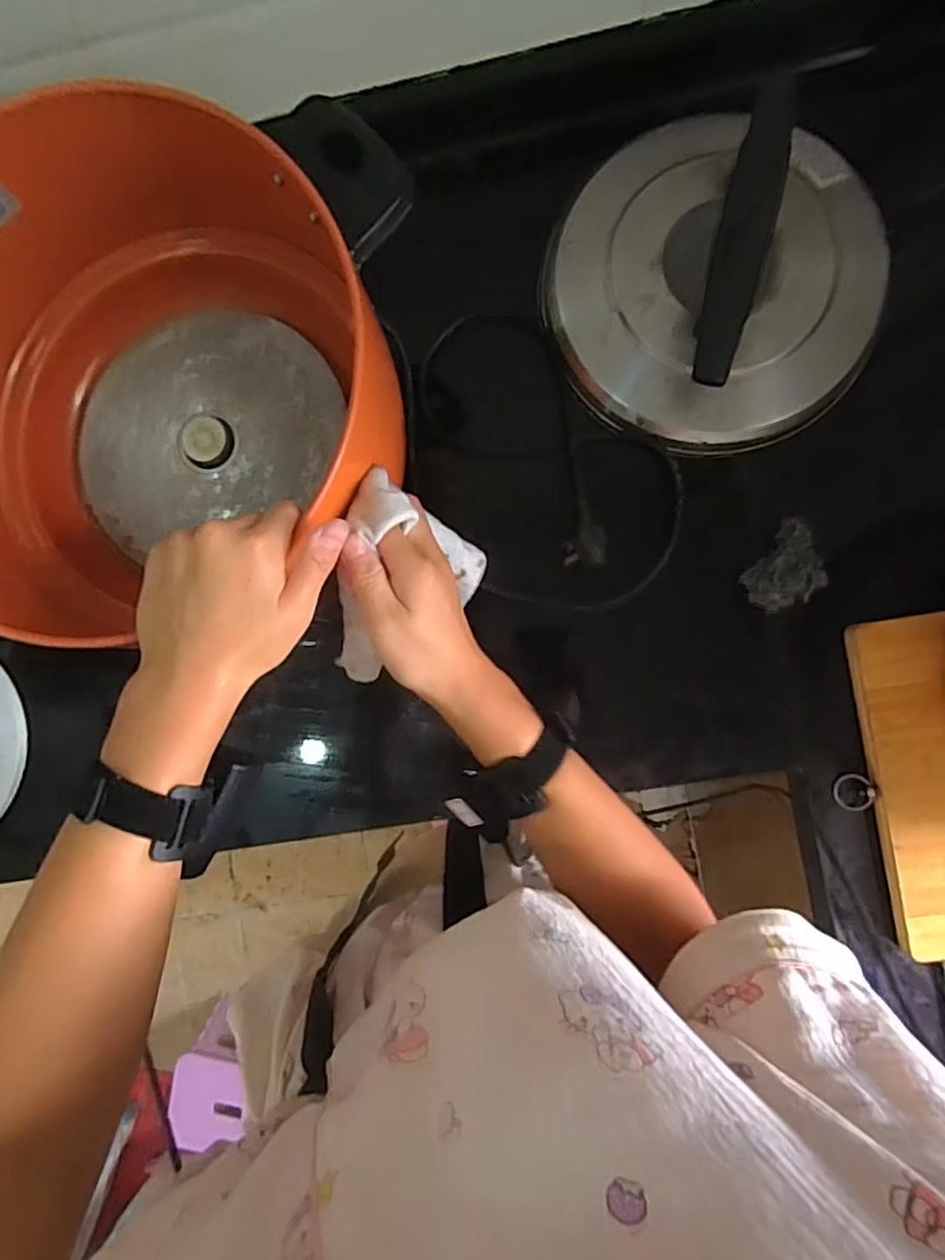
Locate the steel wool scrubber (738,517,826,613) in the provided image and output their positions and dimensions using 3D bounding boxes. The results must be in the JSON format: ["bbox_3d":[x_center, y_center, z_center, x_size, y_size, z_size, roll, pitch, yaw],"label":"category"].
[{"bbox_3d":[0.258,-0.054,0.522,0.063,0.038,0.070,-17,88,3],"label":"steel wool scrubber"}]

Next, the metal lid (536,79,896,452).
[{"bbox_3d":[0.198,-0.283,0.497,0.267,0.087,0.249,0,89,4],"label":"metal lid"}]

